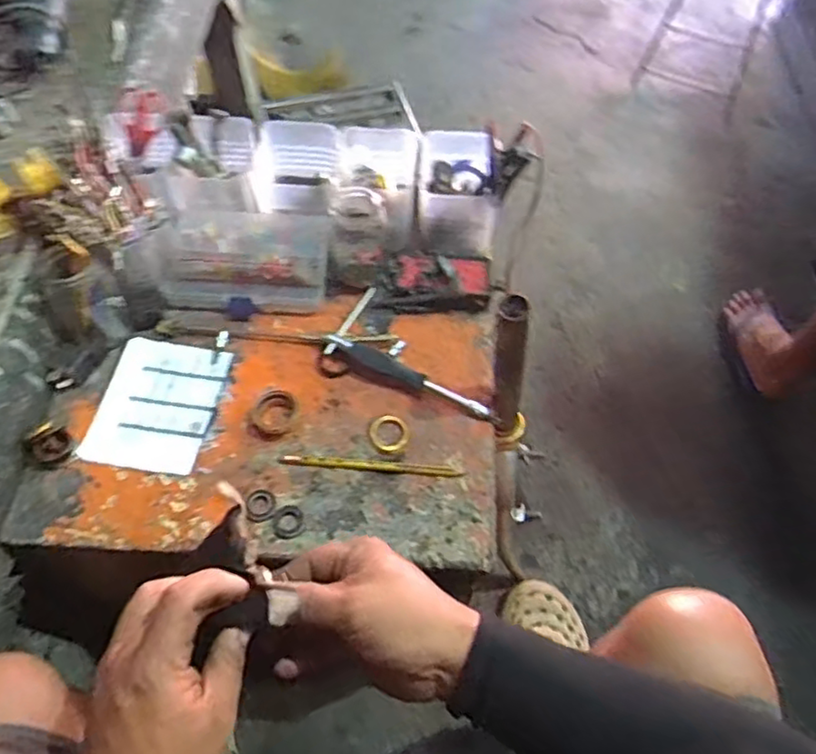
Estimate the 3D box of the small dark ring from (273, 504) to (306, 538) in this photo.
[{"bbox_3d":[-0.107,0.130,0.591,0.028,0.004,0.030,2,58,-3],"label":"small dark ring"}]

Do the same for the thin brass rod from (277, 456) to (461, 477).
[{"bbox_3d":[-0.035,0.084,0.622,0.168,0.008,0.009,5,58,0],"label":"thin brass rod"}]

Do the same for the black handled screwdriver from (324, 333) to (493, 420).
[{"bbox_3d":[0.000,-0.001,0.663,0.179,0.028,0.023,20,59,9],"label":"black handled screwdriver"}]

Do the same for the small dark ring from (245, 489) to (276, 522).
[{"bbox_3d":[-0.134,0.116,0.596,0.028,0.008,0.030,2,58,-3],"label":"small dark ring"}]

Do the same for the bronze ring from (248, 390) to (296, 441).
[{"bbox_3d":[-0.132,0.037,0.637,0.039,0.017,0.046,11,59,3],"label":"bronze ring"}]

